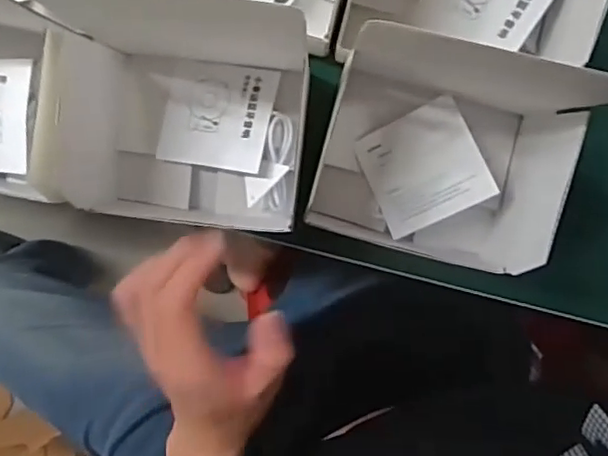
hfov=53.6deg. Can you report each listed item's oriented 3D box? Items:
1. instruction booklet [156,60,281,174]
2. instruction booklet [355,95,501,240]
[{"bbox_3d":[-0.063,-0.083,0.444,0.077,0.005,0.077,10,83,8],"label":"instruction booklet"},{"bbox_3d":[0.086,-0.044,0.437,0.079,0.004,0.080,-26,80,16],"label":"instruction booklet"}]

